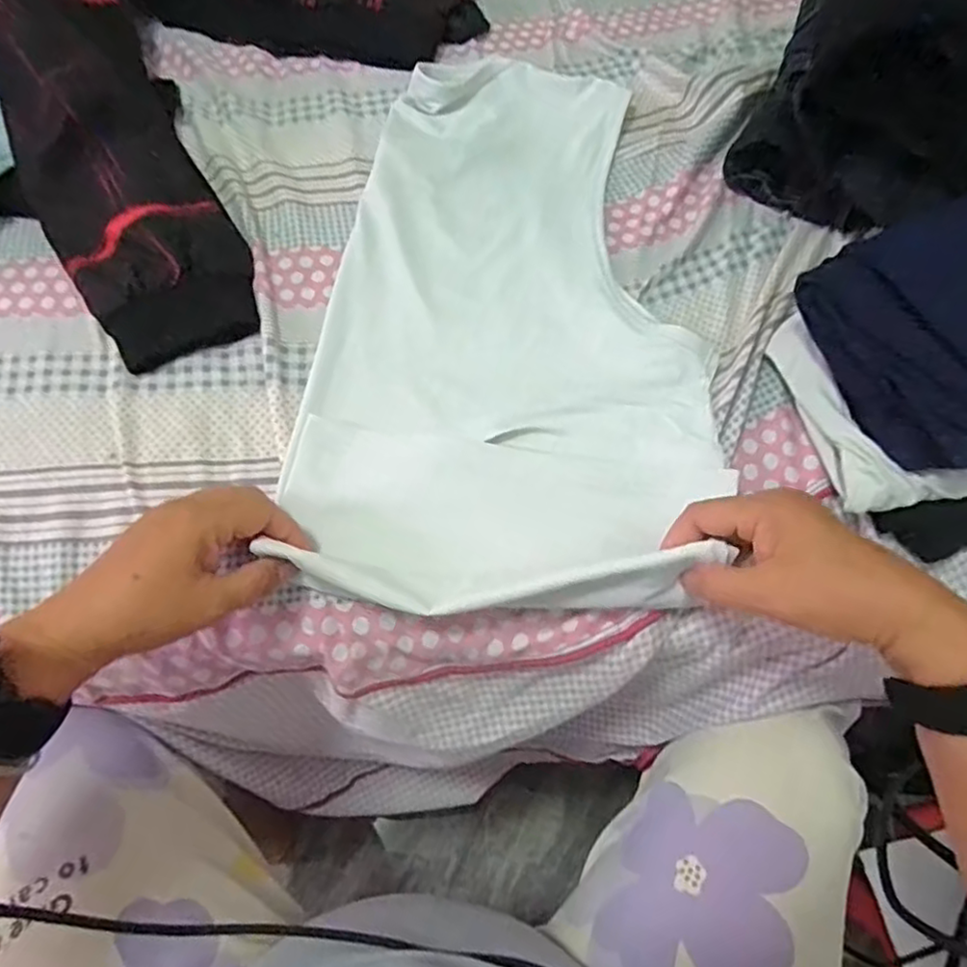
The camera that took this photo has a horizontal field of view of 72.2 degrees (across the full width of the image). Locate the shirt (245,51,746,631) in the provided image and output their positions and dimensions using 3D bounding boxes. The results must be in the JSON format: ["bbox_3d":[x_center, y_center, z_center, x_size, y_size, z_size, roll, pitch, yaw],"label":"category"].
[{"bbox_3d":[0.015,-0.141,0.474,0.260,0.032,0.463,0,64,-1],"label":"shirt"}]

